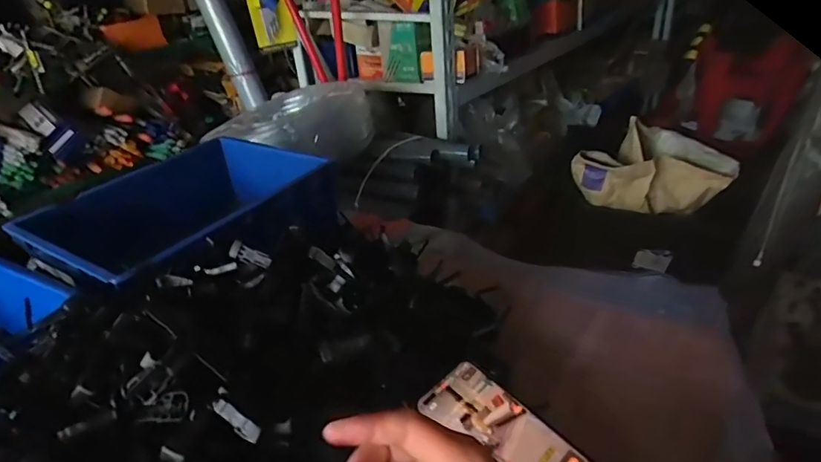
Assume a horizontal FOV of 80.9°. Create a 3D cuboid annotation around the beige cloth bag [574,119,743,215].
[{"bbox_3d":[0.564,-0.147,1.170,0.365,0.158,0.155,-4,31,1],"label":"beige cloth bag"}]

